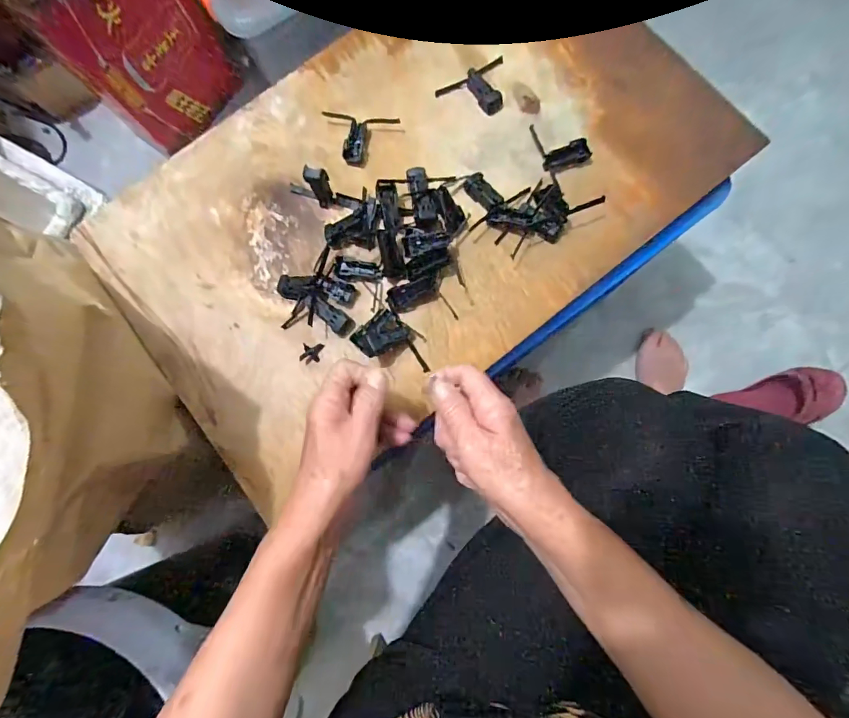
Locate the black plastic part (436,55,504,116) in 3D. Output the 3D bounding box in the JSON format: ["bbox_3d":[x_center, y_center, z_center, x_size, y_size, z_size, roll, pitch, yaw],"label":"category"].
[{"bbox_3d":[0.062,-0.296,0.469,0.082,0.013,0.053,-31,81,-3],"label":"black plastic part"}]

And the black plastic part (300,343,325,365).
[{"bbox_3d":[-0.115,-0.006,0.432,0.020,0.009,0.022,9,84,3],"label":"black plastic part"}]

